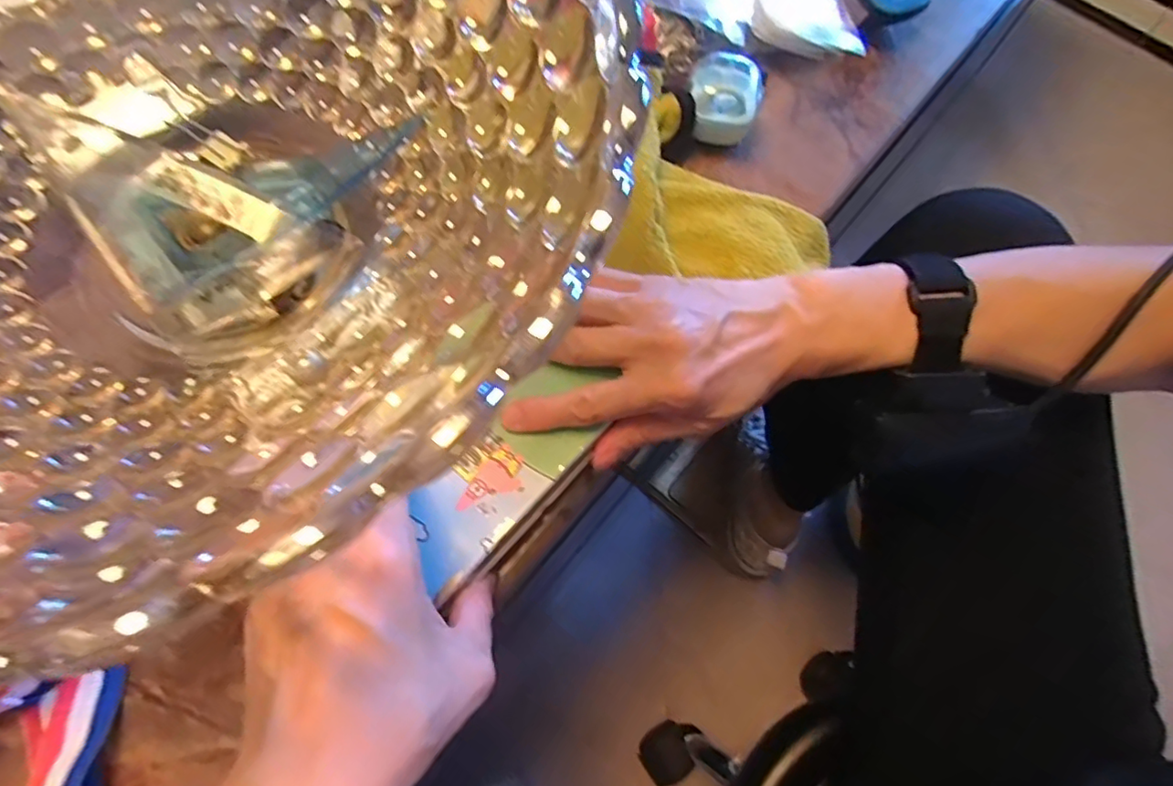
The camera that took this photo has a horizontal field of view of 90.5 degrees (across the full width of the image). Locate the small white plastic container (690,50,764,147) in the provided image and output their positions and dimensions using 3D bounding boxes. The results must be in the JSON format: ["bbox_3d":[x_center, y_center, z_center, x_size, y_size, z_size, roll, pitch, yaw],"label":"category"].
[{"bbox_3d":[0.083,-0.175,0.353,0.040,0.039,0.048,9,70,1],"label":"small white plastic container"}]

